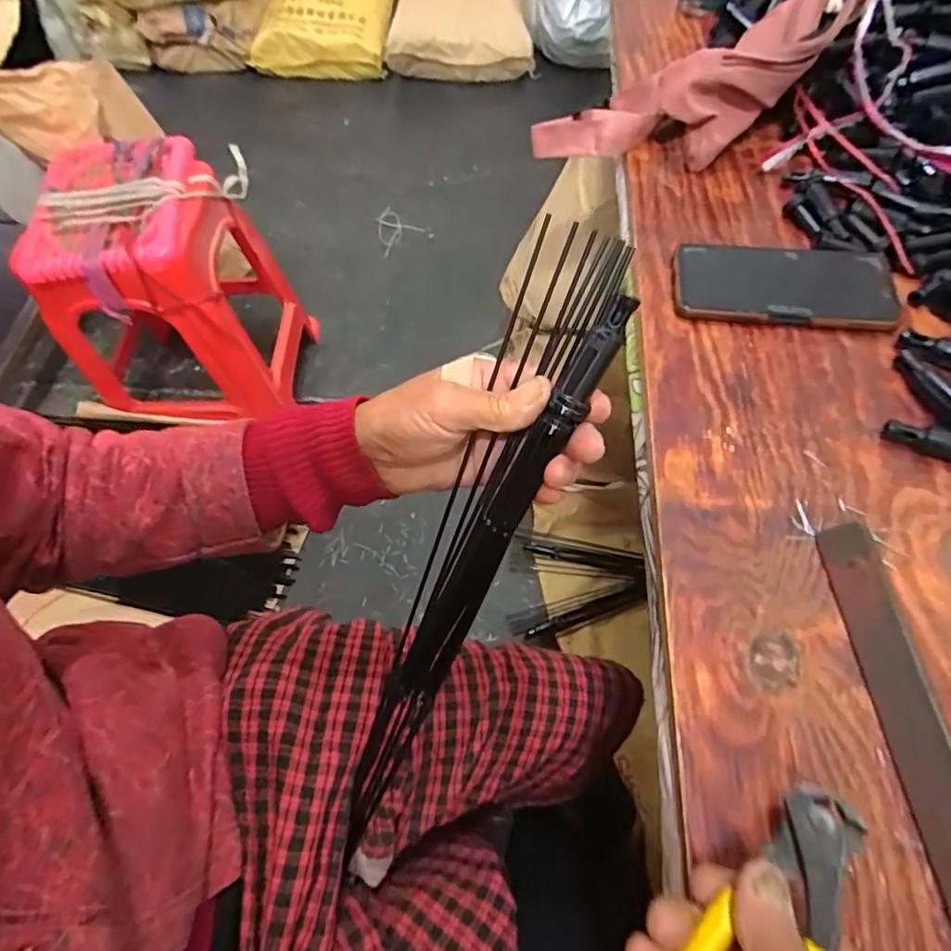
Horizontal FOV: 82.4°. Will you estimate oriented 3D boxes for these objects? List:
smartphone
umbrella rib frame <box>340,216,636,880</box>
[{"bbox_3d":[0.240,-0.150,0.428,0.159,0.013,0.076,5,63,5],"label":"smartphone"},{"bbox_3d":[-0.018,0.089,0.356,0.041,0.465,0.044,30,24,16],"label":"umbrella rib frame"}]

